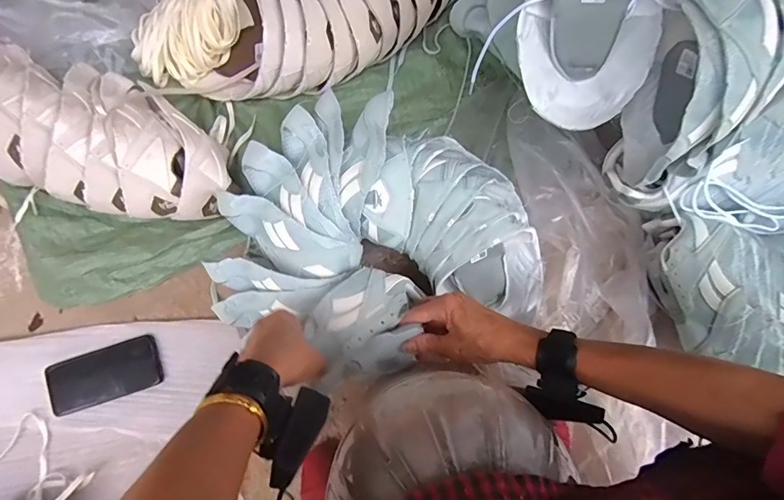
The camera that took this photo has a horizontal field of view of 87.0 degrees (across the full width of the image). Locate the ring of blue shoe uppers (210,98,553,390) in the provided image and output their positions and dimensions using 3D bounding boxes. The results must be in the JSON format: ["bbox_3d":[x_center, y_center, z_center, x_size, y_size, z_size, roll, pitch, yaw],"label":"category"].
[{"bbox_3d":[-0.005,-0.007,0.531,0.410,0.167,0.297,9,69,4],"label":"ring of blue shoe uppers"}]

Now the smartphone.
[{"bbox_3d":[-0.422,0.183,0.606,0.158,0.004,0.076,-18,87,-3],"label":"smartphone"}]

